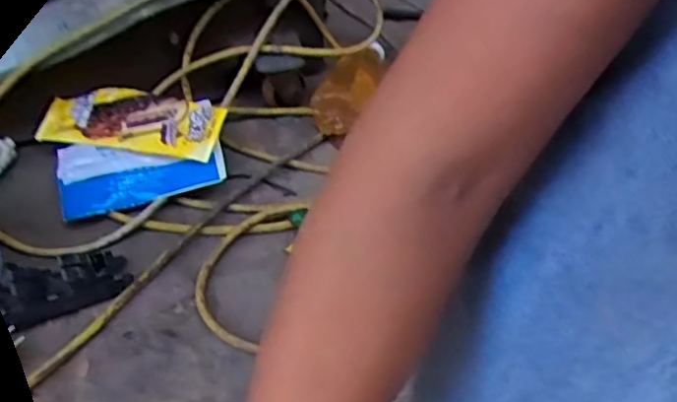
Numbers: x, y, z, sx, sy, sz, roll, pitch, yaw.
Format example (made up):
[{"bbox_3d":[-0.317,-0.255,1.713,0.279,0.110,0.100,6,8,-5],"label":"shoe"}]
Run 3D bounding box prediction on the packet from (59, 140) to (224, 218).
[{"bbox_3d":[-0.219,-0.036,0.682,0.180,0.012,0.085,-12,64,-3],"label":"packet"}]

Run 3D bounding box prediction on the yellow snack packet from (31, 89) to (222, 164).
[{"bbox_3d":[-0.239,-0.092,0.712,0.211,0.014,0.079,6,63,10],"label":"yellow snack packet"}]

